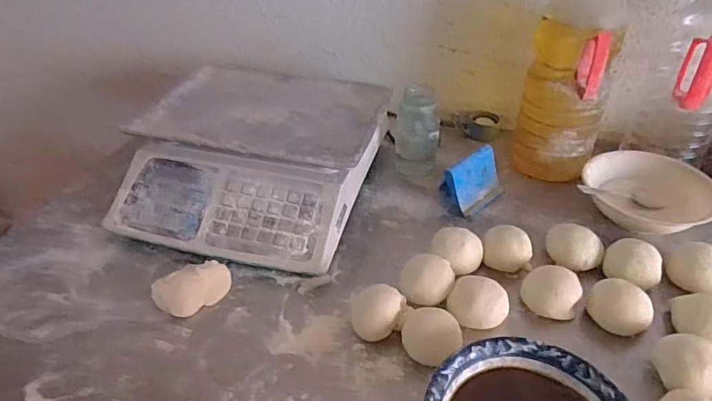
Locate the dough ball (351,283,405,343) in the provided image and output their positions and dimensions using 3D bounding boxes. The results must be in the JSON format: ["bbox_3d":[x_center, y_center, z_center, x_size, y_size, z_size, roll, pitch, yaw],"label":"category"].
[{"bbox_3d":[0.019,0.120,0.532,0.059,0.035,0.053,26,45,30],"label":"dough ball"}]

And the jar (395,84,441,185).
[{"bbox_3d":[0.094,-0.099,0.752,0.073,0.137,0.059,4,38,7],"label":"jar"}]

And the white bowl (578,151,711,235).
[{"bbox_3d":[0.409,-0.019,0.686,0.162,0.047,0.162,-1,38,1],"label":"white bowl"}]

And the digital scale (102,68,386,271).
[{"bbox_3d":[-0.151,-0.069,0.717,0.342,0.100,0.346,10,39,14],"label":"digital scale"}]

